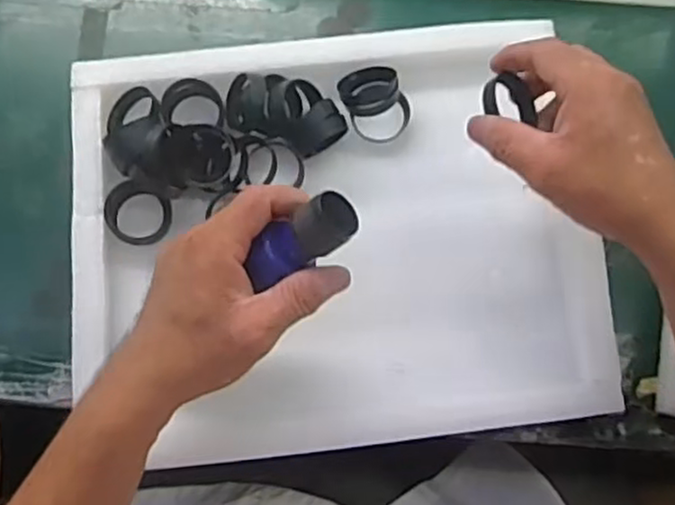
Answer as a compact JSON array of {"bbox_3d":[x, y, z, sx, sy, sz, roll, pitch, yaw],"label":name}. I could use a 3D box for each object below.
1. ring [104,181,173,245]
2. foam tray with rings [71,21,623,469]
[{"bbox_3d":[-0.138,-0.026,0.488,0.046,0.008,0.042,-6,111,-16],"label":"ring"},{"bbox_3d":[-0.004,-0.013,0.490,0.345,0.046,0.287,-6,75,-2],"label":"foam tray with rings"}]

